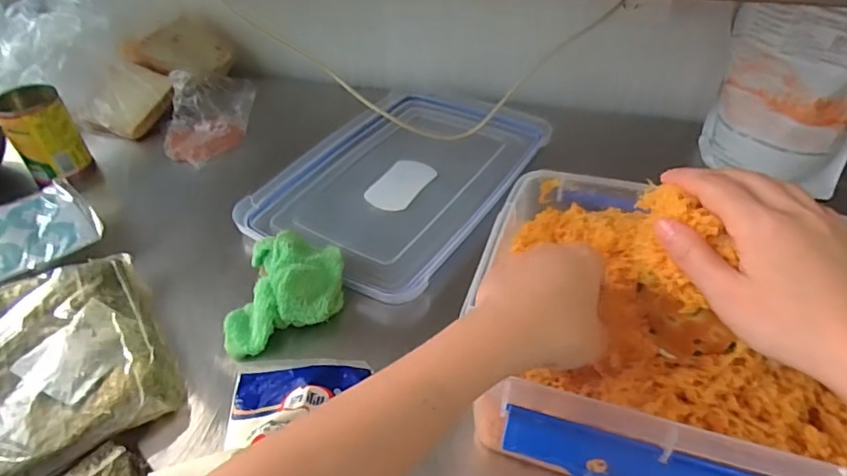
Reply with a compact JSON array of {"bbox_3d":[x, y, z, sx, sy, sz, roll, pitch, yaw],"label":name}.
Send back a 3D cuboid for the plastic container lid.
[{"bbox_3d":[-0.023,-0.085,0.663,0.249,0.022,0.363,20,47,24],"label":"plastic container lid"}]

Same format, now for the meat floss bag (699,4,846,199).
[{"bbox_3d":[0.391,-0.150,0.571,0.161,0.183,0.071,25,49,28],"label":"meat floss bag"}]

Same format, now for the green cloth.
[{"bbox_3d":[-0.127,0.046,0.501,0.100,0.043,0.125,2,43,4],"label":"green cloth"}]

